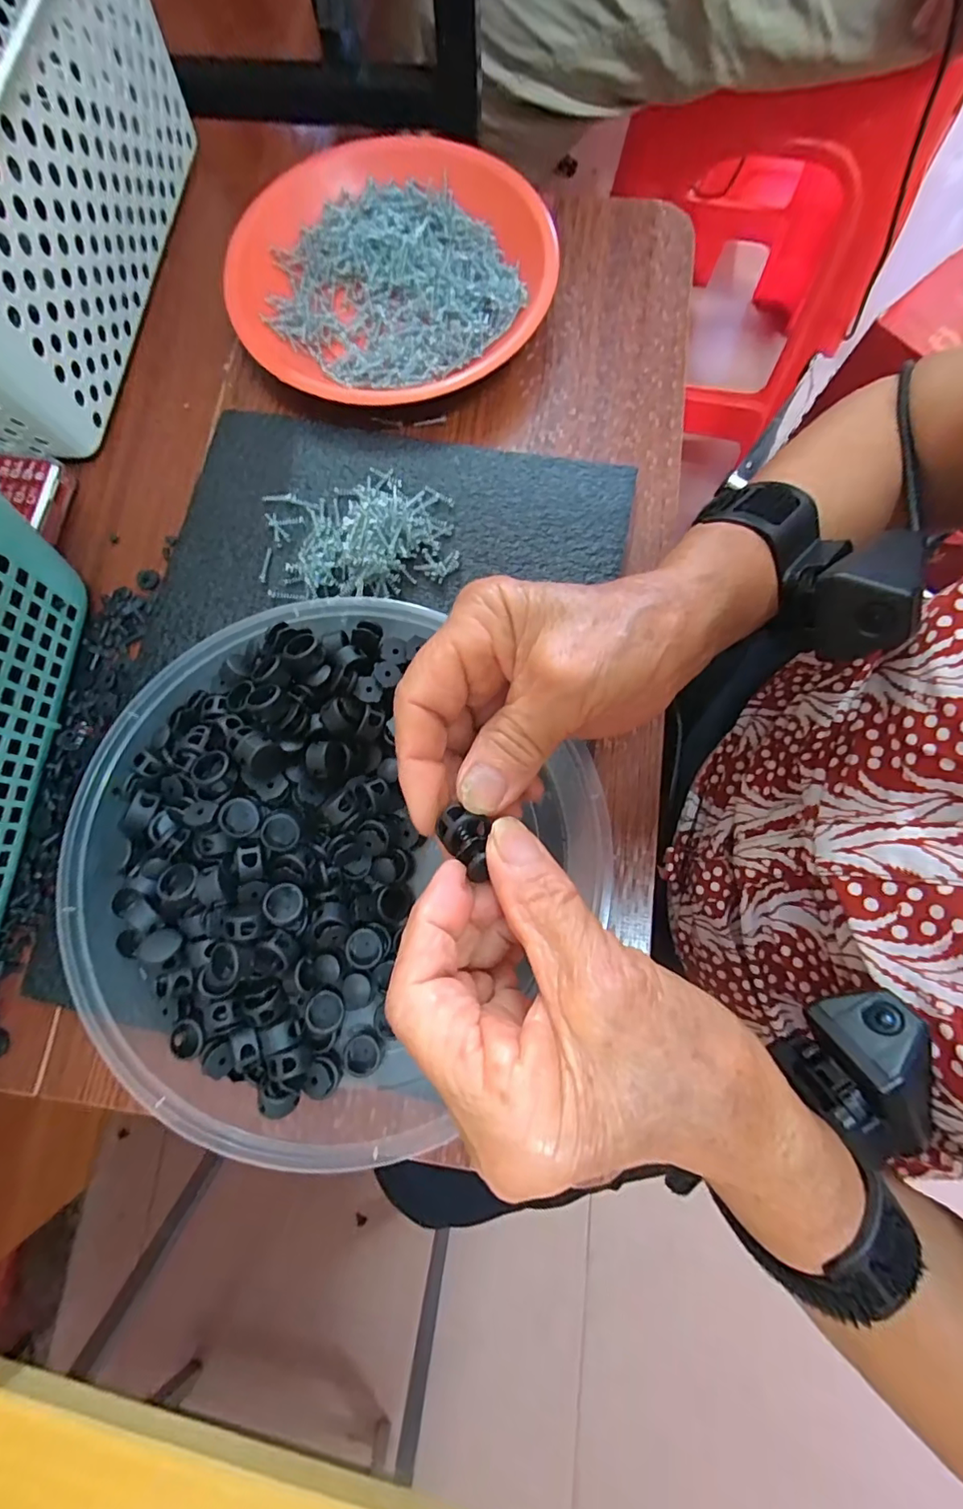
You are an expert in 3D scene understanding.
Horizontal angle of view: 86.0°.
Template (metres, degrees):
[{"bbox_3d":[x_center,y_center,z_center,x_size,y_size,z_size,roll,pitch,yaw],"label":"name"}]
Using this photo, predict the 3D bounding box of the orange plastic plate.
[{"bbox_3d":[-0.055,-0.291,0.317,0.191,0.030,0.178,0,79,1],"label":"orange plastic plate"}]

